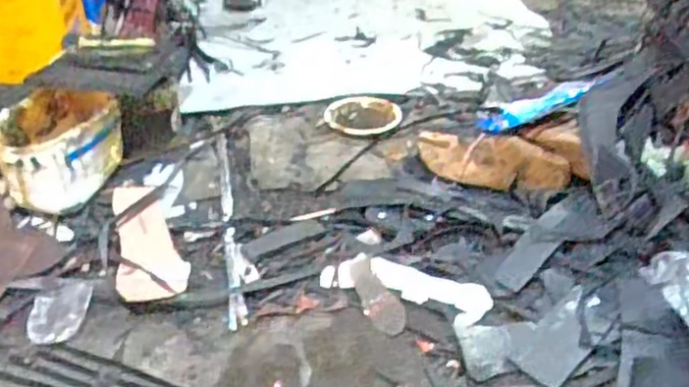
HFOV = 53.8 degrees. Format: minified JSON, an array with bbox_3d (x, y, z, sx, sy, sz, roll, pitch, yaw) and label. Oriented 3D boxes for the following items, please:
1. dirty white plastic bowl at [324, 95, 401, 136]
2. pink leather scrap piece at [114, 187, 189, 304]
[{"bbox_3d":[0.037,-0.145,1.264,0.134,0.015,0.141,1,34,-1],"label":"dirty white plastic bowl"},{"bbox_3d":[-0.285,0.067,0.995,0.094,0.009,0.226,-4,44,-17],"label":"pink leather scrap piece"}]

